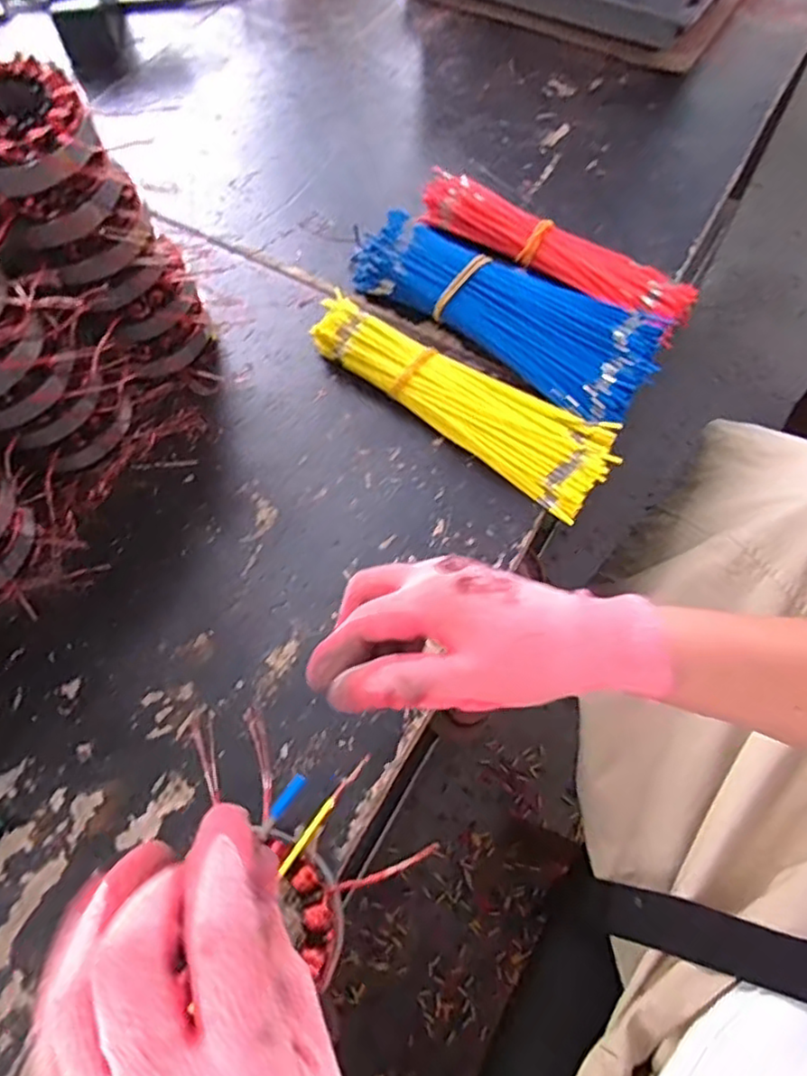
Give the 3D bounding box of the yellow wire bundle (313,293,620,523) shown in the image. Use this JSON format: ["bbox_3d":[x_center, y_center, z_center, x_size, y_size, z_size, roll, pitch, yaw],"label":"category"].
[{"bbox_3d":[0.042,-0.107,0.488,0.237,0.028,0.069,37,68,17],"label":"yellow wire bundle"}]

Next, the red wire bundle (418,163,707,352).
[{"bbox_3d":[0.124,-0.241,0.557,0.243,0.027,0.053,33,67,15],"label":"red wire bundle"}]

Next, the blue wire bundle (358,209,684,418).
[{"bbox_3d":[0.078,-0.182,0.519,0.250,0.038,0.095,35,67,16],"label":"blue wire bundle"}]

